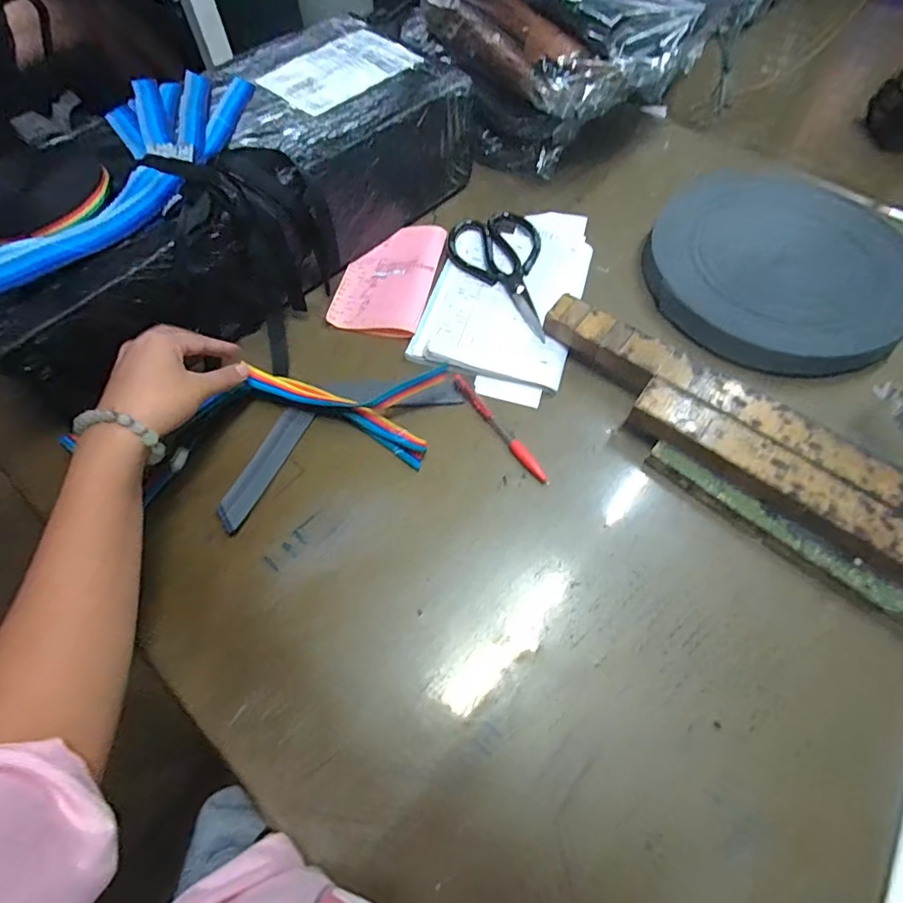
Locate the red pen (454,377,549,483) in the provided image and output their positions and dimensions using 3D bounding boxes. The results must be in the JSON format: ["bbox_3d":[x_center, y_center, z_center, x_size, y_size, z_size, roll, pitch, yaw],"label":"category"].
[{"bbox_3d":[0.044,-0.022,0.445,0.012,0.008,0.128,-33,66,-16],"label":"red pen"}]

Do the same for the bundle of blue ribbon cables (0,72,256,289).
[{"bbox_3d":[-0.284,-0.241,0.421,0.146,0.031,0.329,10,62,6],"label":"bundle of blue ribbon cables"}]

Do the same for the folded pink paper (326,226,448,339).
[{"bbox_3d":[-0.065,-0.193,0.537,0.094,0.012,0.162,11,62,7],"label":"folded pink paper"}]

